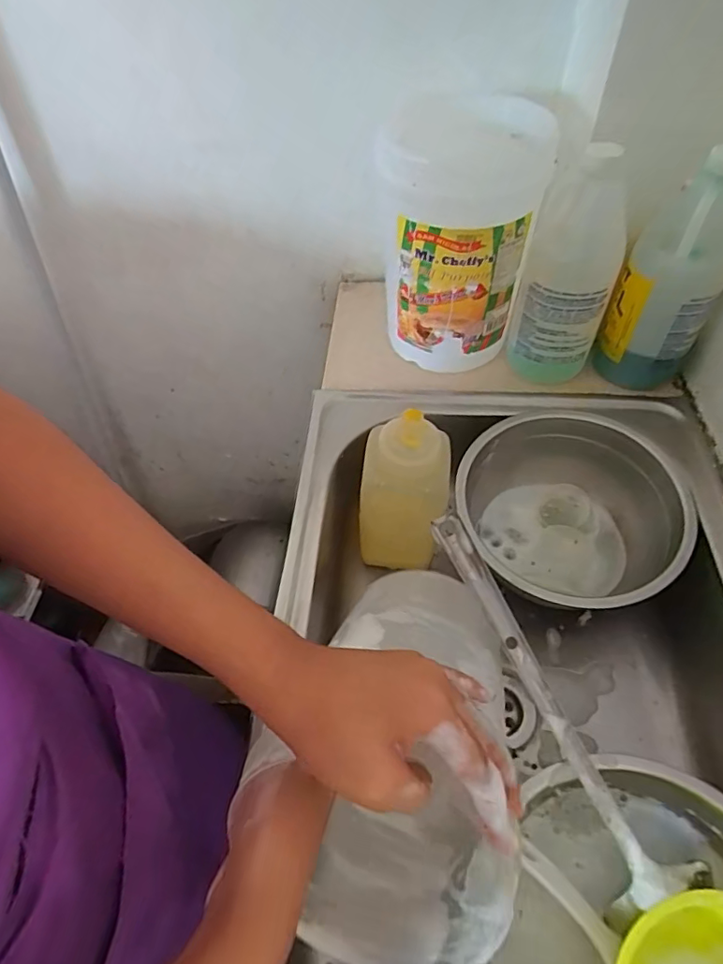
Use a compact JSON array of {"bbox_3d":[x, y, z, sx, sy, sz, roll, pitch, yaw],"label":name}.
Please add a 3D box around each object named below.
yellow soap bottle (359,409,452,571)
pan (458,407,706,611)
[{"bbox_3d":[0.039,0.012,0.509,0.078,0.192,0.052,1,53,4],"label":"yellow soap bottle"},{"bbox_3d":[0.215,0.043,0.556,0.196,0.115,0.210,-1,52,2],"label":"pan"}]

